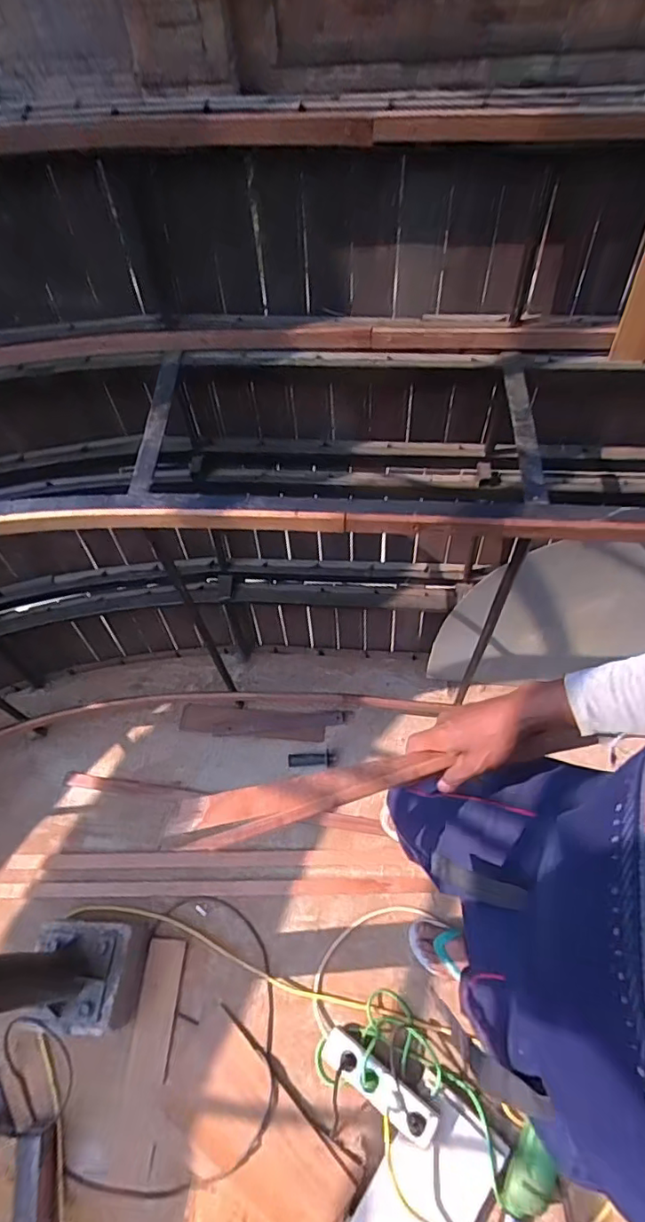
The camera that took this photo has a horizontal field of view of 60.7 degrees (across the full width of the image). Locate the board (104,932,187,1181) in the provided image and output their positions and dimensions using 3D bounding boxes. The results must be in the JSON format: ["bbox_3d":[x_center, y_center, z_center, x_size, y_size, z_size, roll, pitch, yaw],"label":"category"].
[{"bbox_3d":[-0.356,0.907,1.133,0.081,0.022,0.395,2,59,5],"label":"board"}]

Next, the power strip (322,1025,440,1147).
[{"bbox_3d":[0.106,0.905,1.053,0.247,0.042,0.066,20,59,32],"label":"power strip"}]

